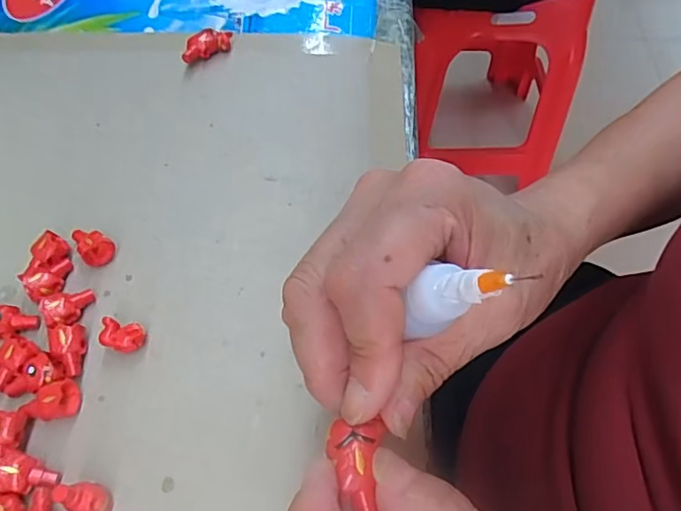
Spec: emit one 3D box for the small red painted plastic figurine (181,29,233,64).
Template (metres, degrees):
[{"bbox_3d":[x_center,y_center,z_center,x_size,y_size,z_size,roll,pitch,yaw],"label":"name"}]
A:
[{"bbox_3d":[-0.091,-0.141,0.369,0.037,0.016,0.013,-36,67,-21],"label":"small red painted plastic figurine"}]

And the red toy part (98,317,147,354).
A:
[{"bbox_3d":[-0.105,0.040,0.264,0.019,0.015,0.014,0,60,-2],"label":"red toy part"}]

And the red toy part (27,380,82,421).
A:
[{"bbox_3d":[-0.132,0.066,0.248,0.021,0.015,0.014,-3,60,-4],"label":"red toy part"}]

